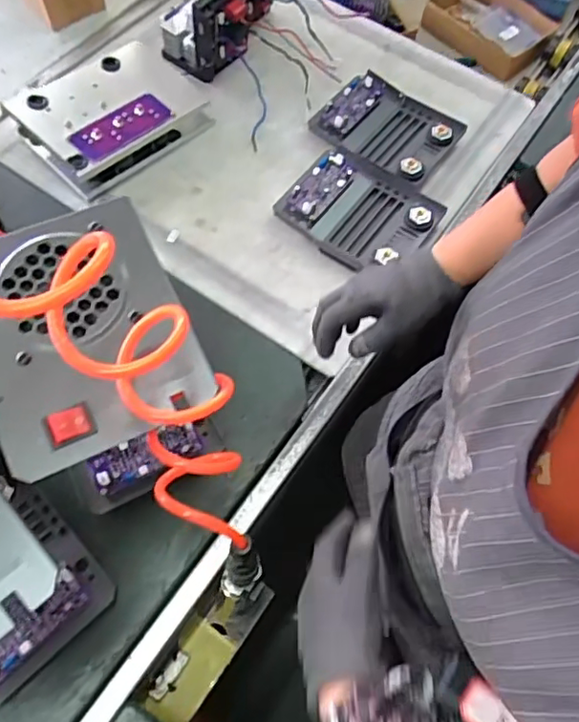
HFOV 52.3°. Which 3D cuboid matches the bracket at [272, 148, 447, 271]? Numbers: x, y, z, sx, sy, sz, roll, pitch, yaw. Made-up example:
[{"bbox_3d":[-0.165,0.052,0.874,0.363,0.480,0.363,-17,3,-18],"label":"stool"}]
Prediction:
[{"bbox_3d":[0.095,-0.200,0.779,0.179,0.038,0.164,35,66,12],"label":"bracket"}]

